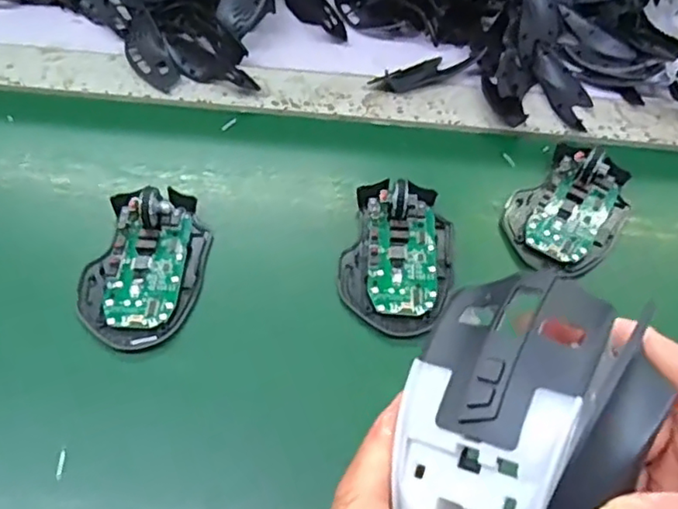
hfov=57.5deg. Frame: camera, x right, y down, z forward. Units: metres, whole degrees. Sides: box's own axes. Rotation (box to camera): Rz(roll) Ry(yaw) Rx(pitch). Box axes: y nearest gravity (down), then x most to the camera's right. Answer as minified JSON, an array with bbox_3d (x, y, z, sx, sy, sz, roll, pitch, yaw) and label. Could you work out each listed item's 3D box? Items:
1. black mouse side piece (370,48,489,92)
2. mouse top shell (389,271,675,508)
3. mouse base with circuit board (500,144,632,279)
[{"bbox_3d":[0.077,-0.160,0.530,0.097,0.013,0.027,-22,60,-15],"label":"black mouse side piece"},{"bbox_3d":[0.052,0.059,0.195,0.070,0.046,0.104,28,60,16],"label":"mouse top shell"},{"bbox_3d":[0.167,-0.037,0.441,0.072,0.020,0.106,34,62,19],"label":"mouse base with circuit board"}]

